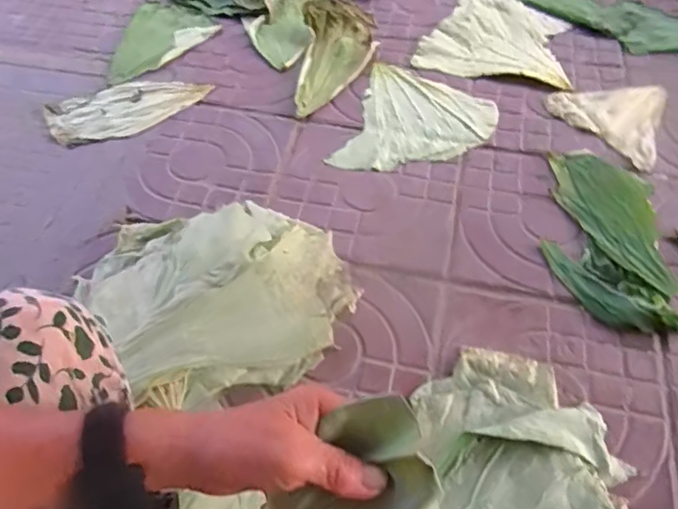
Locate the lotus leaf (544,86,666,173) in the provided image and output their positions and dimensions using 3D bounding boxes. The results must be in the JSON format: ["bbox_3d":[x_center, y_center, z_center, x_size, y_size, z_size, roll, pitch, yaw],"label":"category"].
[{"bbox_3d":[0.543,-0.268,1.079,0.224,0.034,0.223,-35,61,-22],"label":"lotus leaf"}]

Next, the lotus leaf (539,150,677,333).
[{"bbox_3d":[0.407,-0.039,0.877,0.163,0.043,0.330,1,54,2],"label":"lotus leaf"}]

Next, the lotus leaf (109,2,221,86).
[{"bbox_3d":[-0.411,-0.458,1.201,0.193,0.006,0.259,32,60,22],"label":"lotus leaf"}]

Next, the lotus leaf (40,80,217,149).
[{"bbox_3d":[-0.399,-0.281,1.074,0.295,0.008,0.141,-20,56,-14],"label":"lotus leaf"}]

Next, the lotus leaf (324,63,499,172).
[{"bbox_3d":[0.153,-0.244,1.048,0.251,0.011,0.288,15,55,11],"label":"lotus leaf"}]

